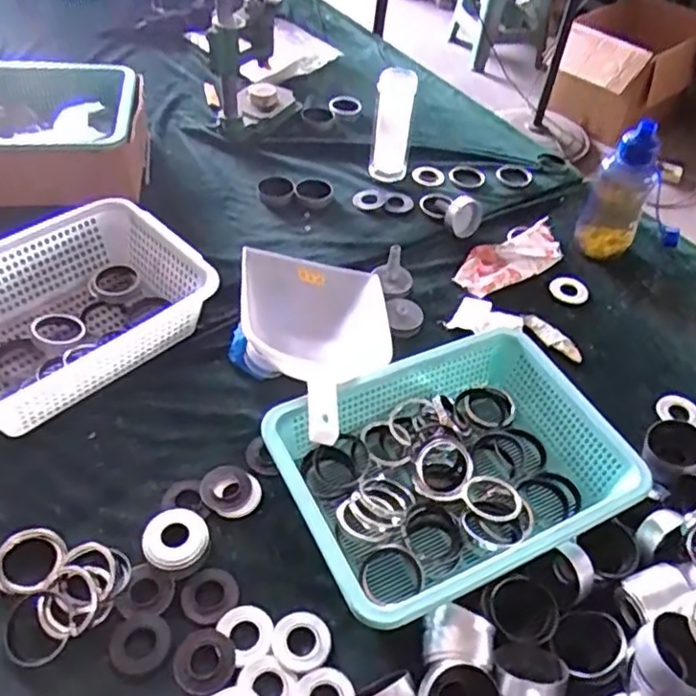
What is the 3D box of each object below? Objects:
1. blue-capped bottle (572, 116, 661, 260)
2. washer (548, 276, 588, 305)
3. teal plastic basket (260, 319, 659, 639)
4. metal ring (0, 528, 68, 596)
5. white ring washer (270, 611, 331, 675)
[{"bbox_3d":[0.423,-0.238,1.041,0.090,0.217,0.088,20,50,13],"label":"blue-capped bottle"},{"bbox_3d":[0.355,-0.093,1.073,0.062,0.006,0.053,1,63,-6],"label":"washer"},{"bbox_3d":[0.121,0.134,0.774,0.374,0.082,0.278,-19,52,-20],"label":"teal plastic basket"},{"bbox_3d":[-0.336,0.227,0.702,0.074,0.019,0.070,2,48,-2],"label":"metal ring"},{"bbox_3d":[-0.047,0.300,0.681,0.059,0.015,0.055,-17,52,-18],"label":"white ring washer"}]

